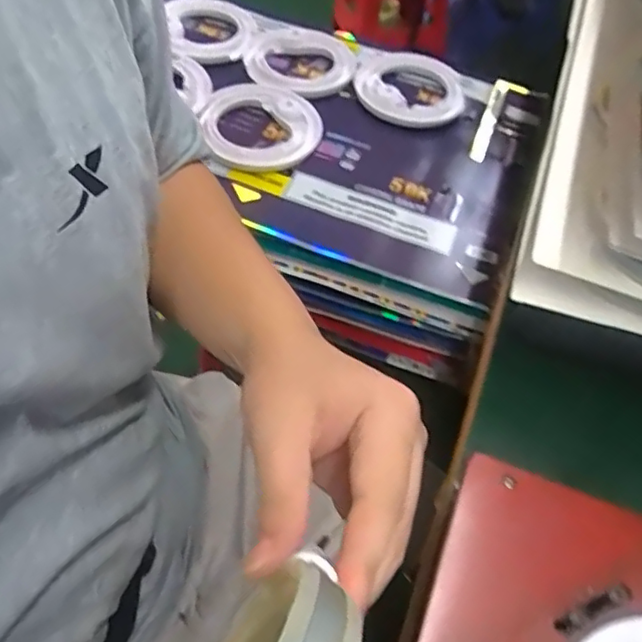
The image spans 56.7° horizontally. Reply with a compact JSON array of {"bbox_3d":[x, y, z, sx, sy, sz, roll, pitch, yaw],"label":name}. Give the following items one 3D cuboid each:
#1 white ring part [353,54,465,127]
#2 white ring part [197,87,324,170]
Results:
[{"bbox_3d":[0.110,-0.283,0.715,0.127,0.027,0.147,21,54,10],"label":"white ring part"},{"bbox_3d":[-0.065,-0.215,0.651,0.126,0.026,0.126,-9,54,-12],"label":"white ring part"}]

